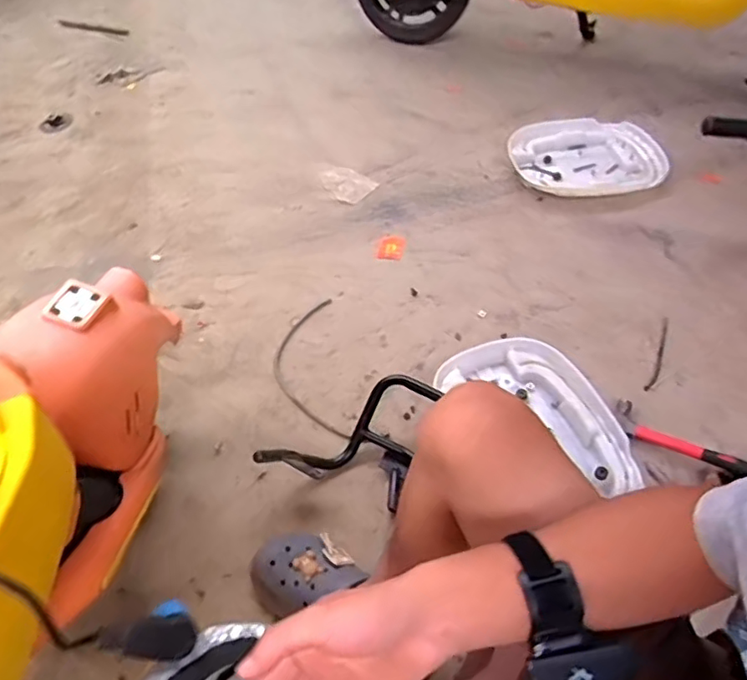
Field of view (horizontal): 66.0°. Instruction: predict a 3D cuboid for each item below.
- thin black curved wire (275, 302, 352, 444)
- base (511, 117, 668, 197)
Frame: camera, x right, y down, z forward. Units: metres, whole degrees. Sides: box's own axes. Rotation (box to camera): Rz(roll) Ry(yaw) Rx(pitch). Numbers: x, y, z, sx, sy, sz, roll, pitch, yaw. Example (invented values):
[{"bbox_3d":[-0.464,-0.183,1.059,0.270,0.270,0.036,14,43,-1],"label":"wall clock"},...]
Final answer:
[{"bbox_3d":[-0.122,0.051,1.060,0.120,0.010,0.312,-7,53,-5],"label":"thin black curved wire"},{"bbox_3d":[0.522,-0.449,1.396,0.368,0.062,0.263,-15,54,-11],"label":"base"}]

